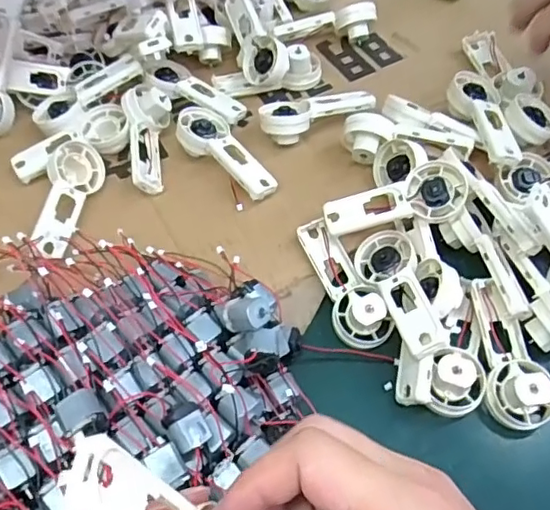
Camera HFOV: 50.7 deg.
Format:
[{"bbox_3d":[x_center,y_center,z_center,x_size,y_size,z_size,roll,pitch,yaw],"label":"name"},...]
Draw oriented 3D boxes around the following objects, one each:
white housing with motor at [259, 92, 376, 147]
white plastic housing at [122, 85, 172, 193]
[{"bbox_3d":[0.034,-0.107,0.451,0.091,0.028,0.026,-17,58,-8],"label":"white housing with motor"},{"bbox_3d":[-0.096,-0.088,0.445,0.032,0.028,0.086,-6,70,0],"label":"white plastic housing"}]

